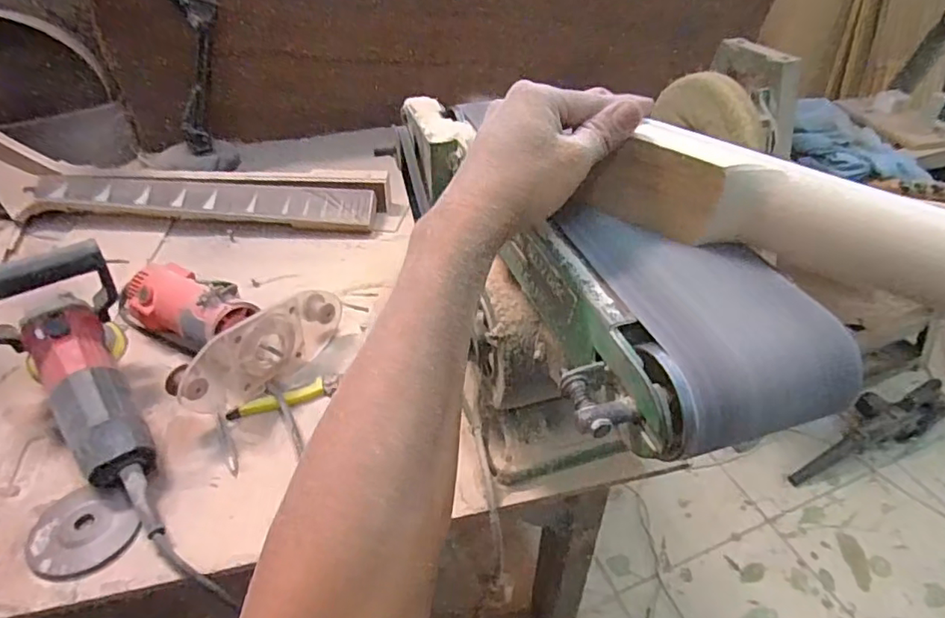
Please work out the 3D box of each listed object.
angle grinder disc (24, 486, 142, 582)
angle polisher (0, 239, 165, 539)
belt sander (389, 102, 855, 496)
[{"bbox_3d":[-0.344,0.192,0.496,0.080,0.011,0.087,0,40,0],"label":"angle grinder disc"},{"bbox_3d":[-0.360,0.056,0.542,0.302,0.155,0.117,30,48,30],"label":"angle polisher"},{"bbox_3d":[0.072,0.013,0.492,0.167,0.263,0.401,-14,43,-16],"label":"belt sander"}]

